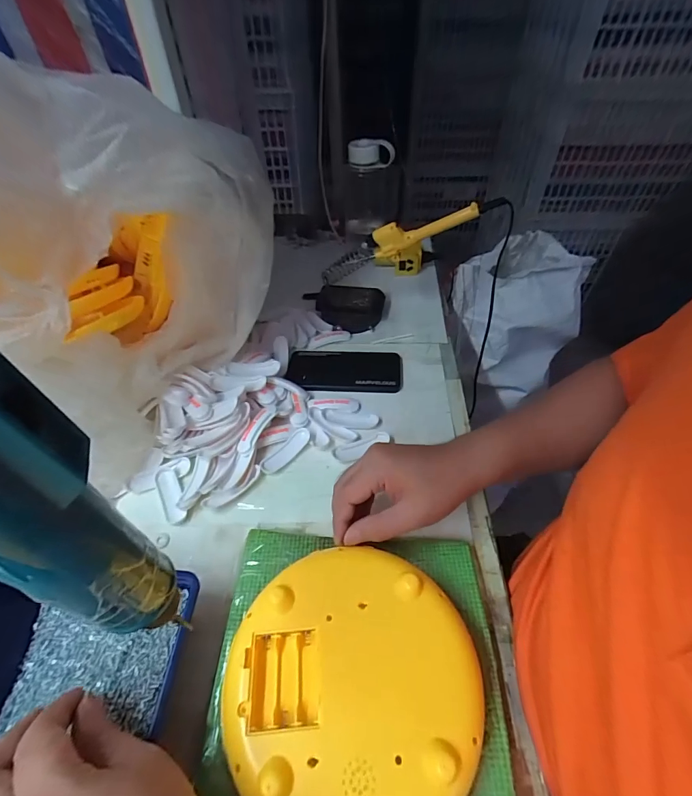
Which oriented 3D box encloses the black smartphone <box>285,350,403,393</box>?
[{"bbox_3d":[-0.002,-0.041,0.548,0.161,0.011,0.078,2,48,4],"label":"black smartphone"}]

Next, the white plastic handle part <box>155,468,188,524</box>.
[{"bbox_3d":[-0.192,0.106,0.421,0.022,0.014,0.069,-24,51,-19],"label":"white plastic handle part"}]

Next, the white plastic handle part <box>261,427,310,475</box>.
[{"bbox_3d":[-0.070,0.062,0.455,0.023,0.005,0.072,32,56,27],"label":"white plastic handle part"}]

